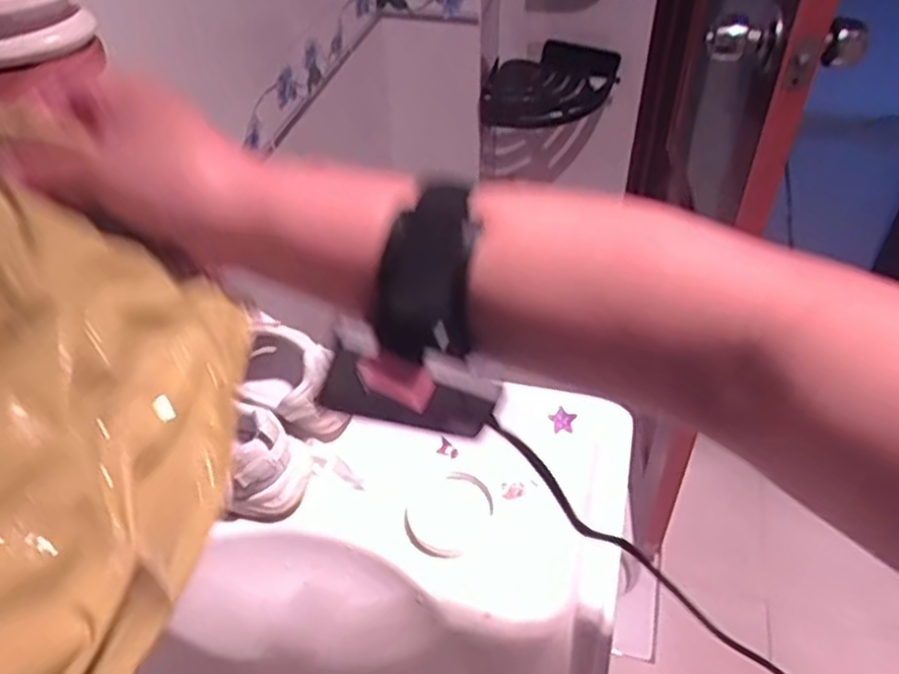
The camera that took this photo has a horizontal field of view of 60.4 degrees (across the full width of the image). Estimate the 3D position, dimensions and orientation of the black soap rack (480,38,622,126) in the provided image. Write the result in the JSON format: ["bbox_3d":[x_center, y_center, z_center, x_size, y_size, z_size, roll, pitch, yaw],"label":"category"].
[{"bbox_3d":[0.171,-0.430,1.336,0.215,0.104,0.167,10,45,12],"label":"black soap rack"}]

